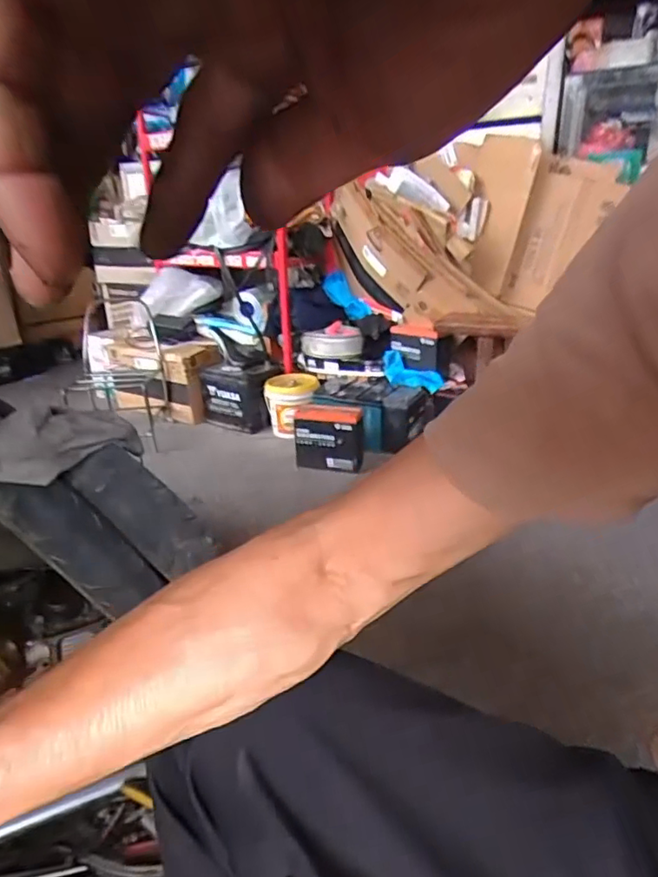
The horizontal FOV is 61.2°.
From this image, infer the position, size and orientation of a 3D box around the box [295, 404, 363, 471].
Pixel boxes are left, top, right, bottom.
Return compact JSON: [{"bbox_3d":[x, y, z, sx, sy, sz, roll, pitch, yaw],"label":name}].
[{"bbox_3d":[-0.003,0.013,1.560,0.189,0.174,0.069,4,23,12],"label":"box"}]

